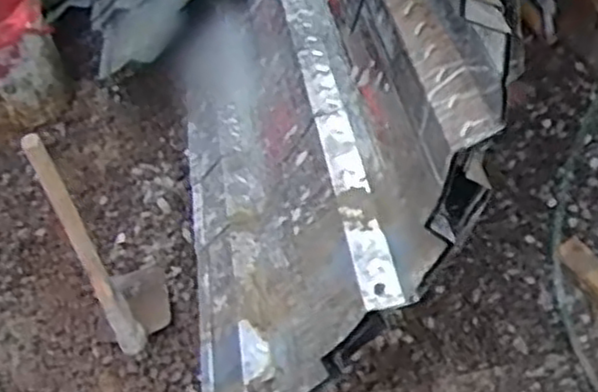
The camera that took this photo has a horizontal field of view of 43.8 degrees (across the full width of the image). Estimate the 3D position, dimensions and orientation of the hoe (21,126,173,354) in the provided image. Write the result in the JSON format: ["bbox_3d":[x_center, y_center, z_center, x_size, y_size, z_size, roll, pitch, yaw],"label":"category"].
[{"bbox_3d":[-0.399,0.082,1.492,0.177,0.591,0.195,-28,55,-16],"label":"hoe"}]

